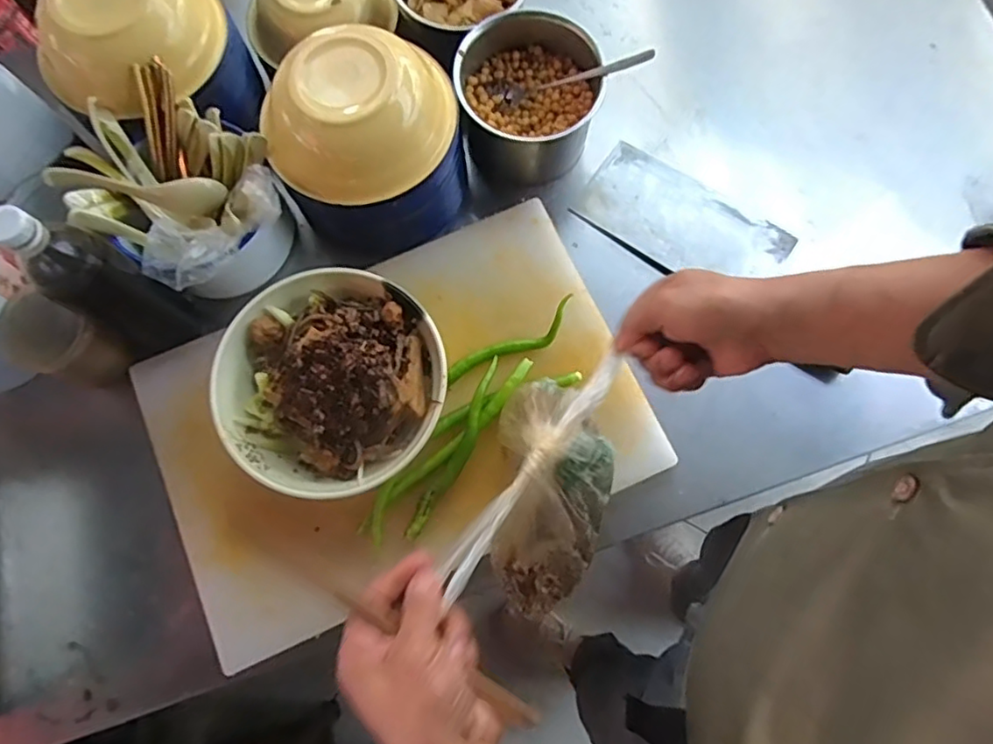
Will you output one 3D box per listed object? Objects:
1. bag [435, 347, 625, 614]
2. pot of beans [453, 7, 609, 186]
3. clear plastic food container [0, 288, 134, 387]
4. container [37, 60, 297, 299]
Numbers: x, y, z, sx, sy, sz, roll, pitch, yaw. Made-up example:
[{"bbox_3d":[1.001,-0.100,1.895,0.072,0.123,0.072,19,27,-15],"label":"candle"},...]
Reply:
[{"bbox_3d":[0.046,0.089,0.491,0.104,0.144,0.202,21,77,5],"label":"bag"},{"bbox_3d":[0.036,-0.302,0.693,0.150,0.108,0.147,0,76,0],"label":"pot of beans"},{"bbox_3d":[-0.428,-0.026,0.624,0.087,0.094,0.068,28,78,7],"label":"clear plastic food container"},{"bbox_3d":[-0.309,-0.170,0.644,0.219,0.135,0.168,33,79,8],"label":"container"}]

